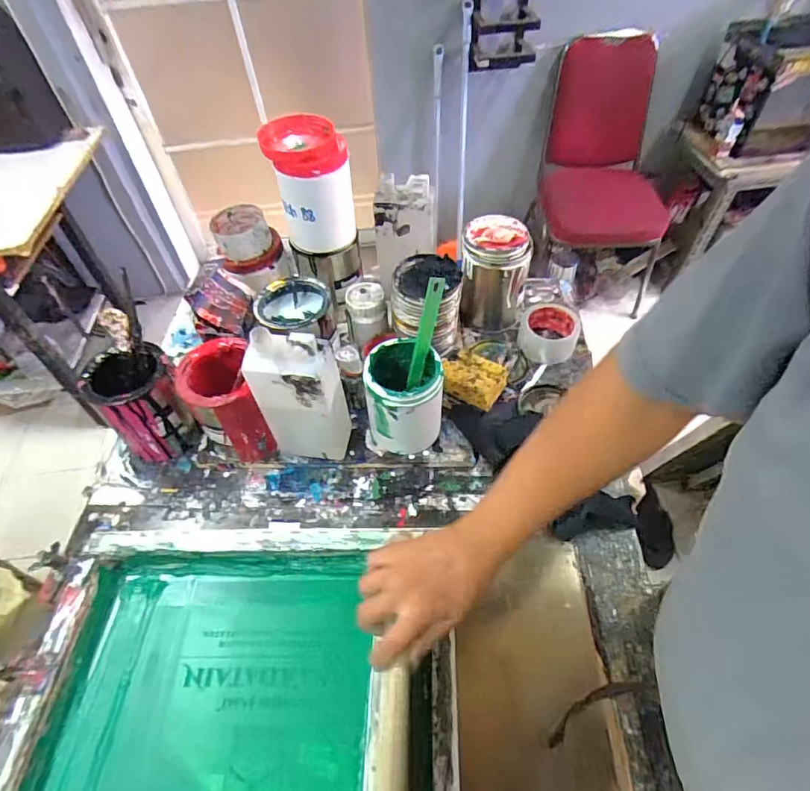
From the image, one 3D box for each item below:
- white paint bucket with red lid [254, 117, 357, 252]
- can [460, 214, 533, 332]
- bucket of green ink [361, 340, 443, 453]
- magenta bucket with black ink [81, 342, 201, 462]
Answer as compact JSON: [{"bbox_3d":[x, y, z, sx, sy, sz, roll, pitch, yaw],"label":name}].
[{"bbox_3d":[-0.131,-0.295,0.697,0.106,0.156,0.102,-21,54,-13],"label":"white paint bucket with red lid"},{"bbox_3d":[0.149,-0.202,0.827,0.107,0.158,0.117,-2,52,2],"label":"can"},{"bbox_3d":[-0.001,0.010,0.663,0.094,0.164,0.093,-2,52,2],"label":"bucket of green ink"},{"bbox_3d":[-0.361,0.017,0.686,0.108,0.146,0.091,-32,57,-20],"label":"magenta bucket with black ink"}]

